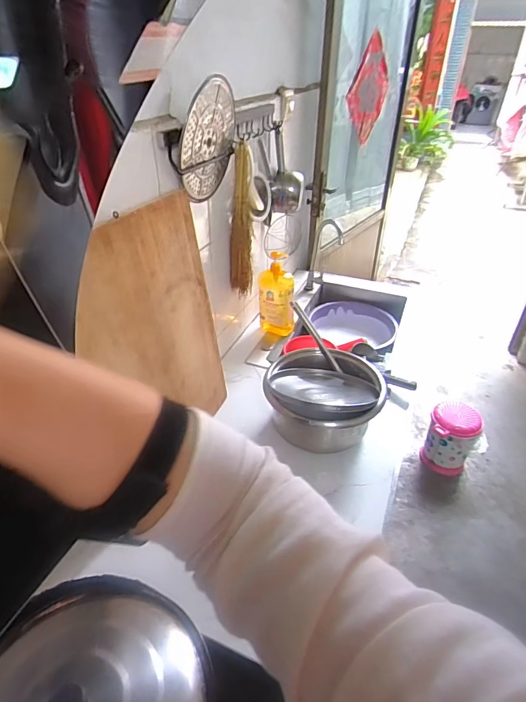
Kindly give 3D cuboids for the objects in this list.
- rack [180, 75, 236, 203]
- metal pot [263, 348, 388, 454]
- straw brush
[{"bbox_3d":[-0.125,-0.485,0.991,0.010,0.257,0.252,20,14,10],"label":"rack"},{"bbox_3d":[0.152,0.119,1.112,0.290,0.134,0.266,-1,36,1],"label":"metal pot"},{"bbox_3d":[-0.064,-0.361,1.218,0.074,0.411,0.064,-2,36,0],"label":"straw brush"}]

